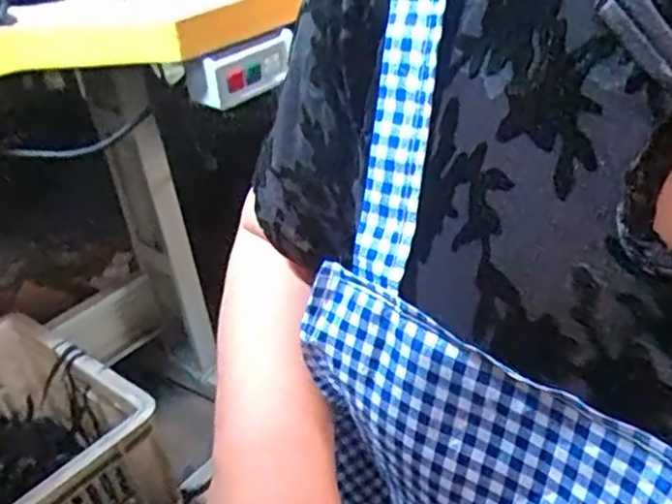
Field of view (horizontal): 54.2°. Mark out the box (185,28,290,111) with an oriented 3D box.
[{"bbox_3d":[-0.091,-0.179,0.639,0.110,0.051,0.035,-31,42,-34],"label":"box"}]

